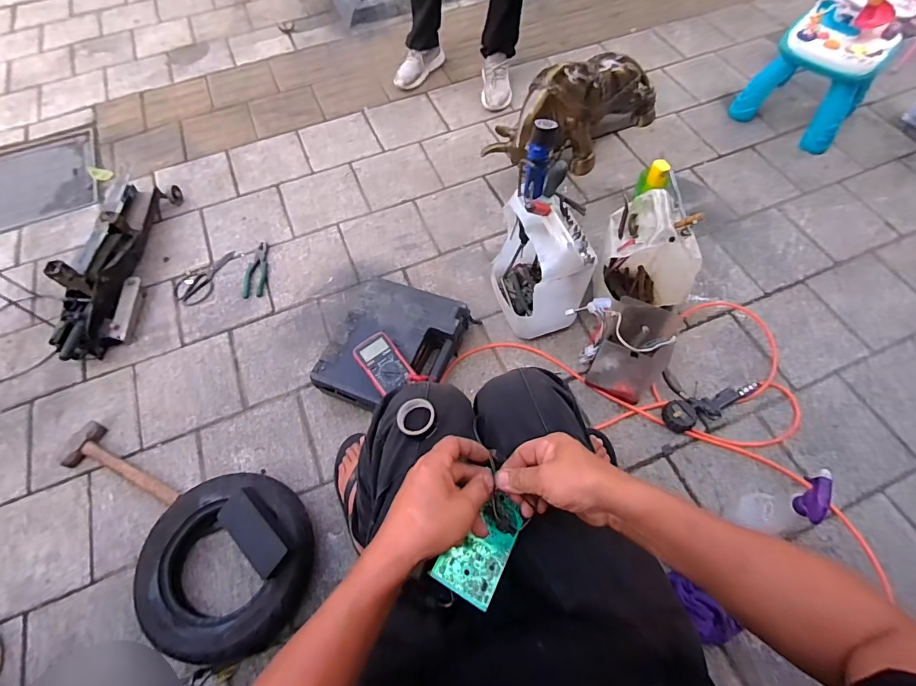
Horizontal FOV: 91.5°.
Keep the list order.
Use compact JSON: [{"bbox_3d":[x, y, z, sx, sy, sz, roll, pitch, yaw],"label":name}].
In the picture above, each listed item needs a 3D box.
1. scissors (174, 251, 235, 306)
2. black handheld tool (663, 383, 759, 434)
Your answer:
[{"bbox_3d":[-0.733,-0.184,1.315,0.200,0.009,0.115,-33,67,-15],"label":"scissors"},{"bbox_3d":[0.612,0.142,1.067,0.260,0.041,0.072,-19,64,-9],"label":"black handheld tool"}]

